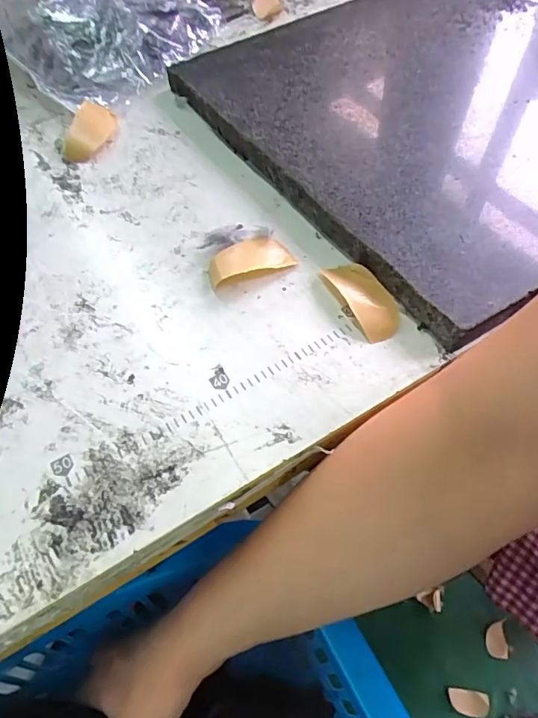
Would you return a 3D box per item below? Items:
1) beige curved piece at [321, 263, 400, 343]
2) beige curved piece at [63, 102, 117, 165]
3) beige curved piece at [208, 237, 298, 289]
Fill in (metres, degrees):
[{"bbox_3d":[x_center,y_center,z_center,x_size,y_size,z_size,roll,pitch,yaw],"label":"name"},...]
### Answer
[{"bbox_3d":[0.065,-0.042,0.324,0.030,0.006,0.067,-22,60,-12],"label":"beige curved piece"},{"bbox_3d":[-0.164,-0.205,0.431,0.035,0.015,0.064,11,59,9],"label":"beige curved piece"},{"bbox_3d":[-0.014,-0.071,0.344,0.060,0.007,0.034,-15,59,-7],"label":"beige curved piece"}]

